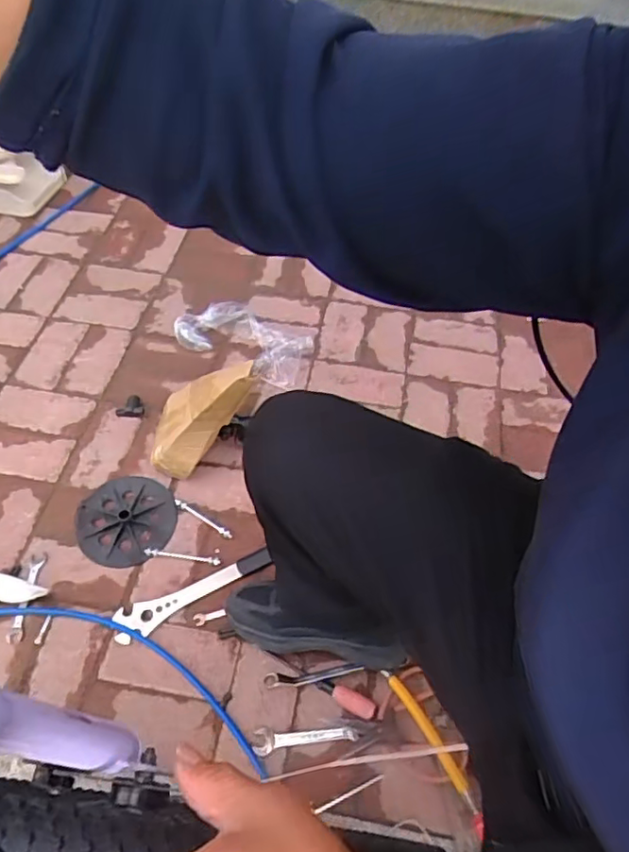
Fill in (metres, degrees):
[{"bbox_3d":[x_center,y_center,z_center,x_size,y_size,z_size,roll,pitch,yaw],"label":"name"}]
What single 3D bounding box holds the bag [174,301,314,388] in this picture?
[{"bbox_3d":[-0.146,-0.185,1.227,0.280,0.042,0.156,25,57,16],"label":"bag"}]

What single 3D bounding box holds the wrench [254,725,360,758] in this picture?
[{"bbox_3d":[-0.013,0.431,0.810,0.144,0.005,0.035,-8,51,-2],"label":"wrench"}]

